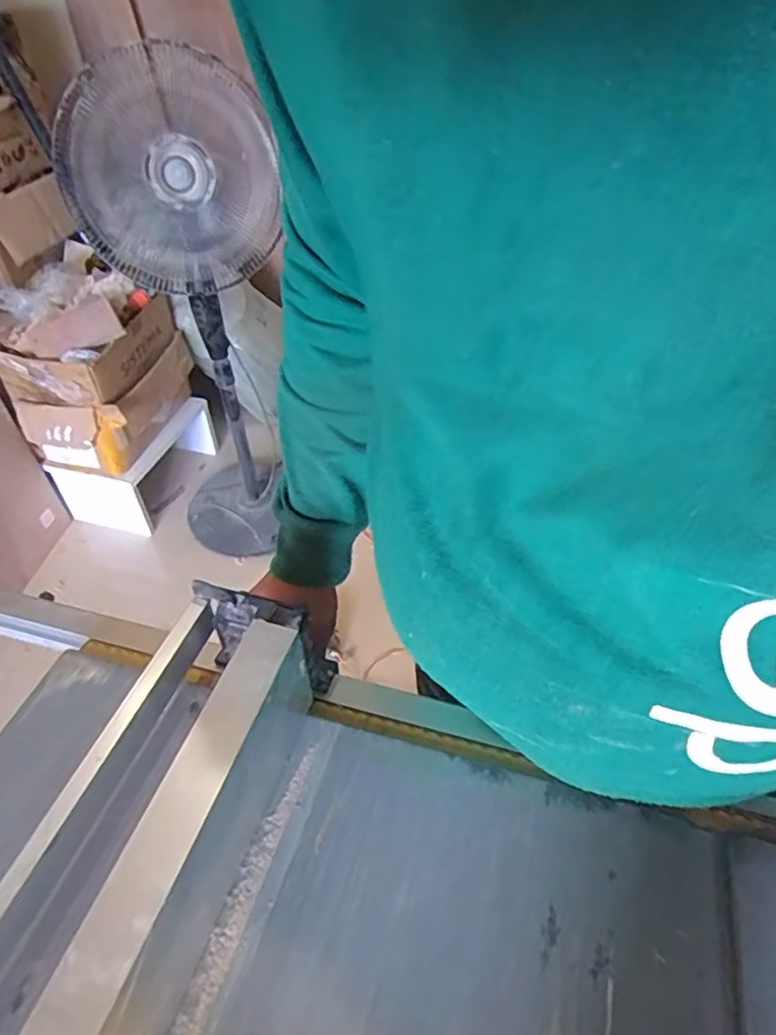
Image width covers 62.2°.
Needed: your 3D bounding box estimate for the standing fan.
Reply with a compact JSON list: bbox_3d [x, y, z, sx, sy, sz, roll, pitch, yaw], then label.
[{"bbox_3d":[-0.433,-0.426,1.546,0.391,1.102,0.369,-22,47,-19],"label":"standing fan"}]

